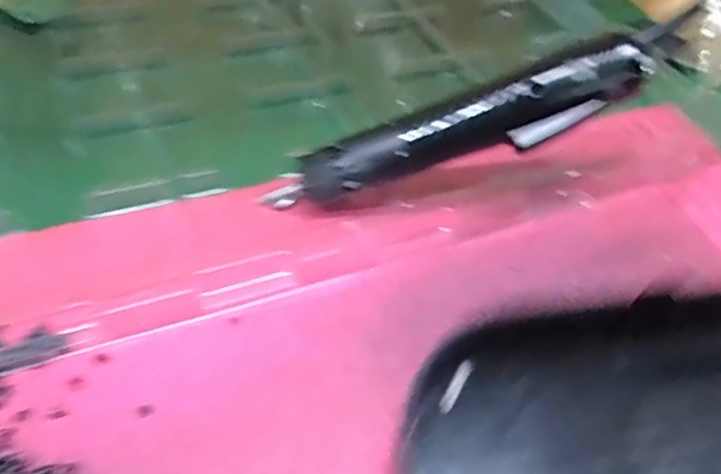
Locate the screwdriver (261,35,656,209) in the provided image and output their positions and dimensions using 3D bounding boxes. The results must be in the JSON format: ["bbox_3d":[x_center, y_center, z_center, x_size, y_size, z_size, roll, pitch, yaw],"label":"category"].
[{"bbox_3d":[0.052,-0.059,0.355,0.218,0.029,0.031,-19,51,9],"label":"screwdriver"}]

